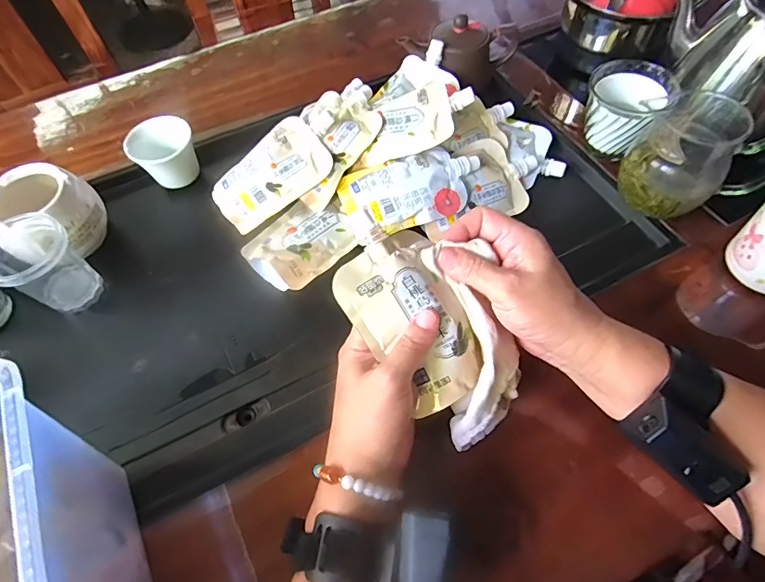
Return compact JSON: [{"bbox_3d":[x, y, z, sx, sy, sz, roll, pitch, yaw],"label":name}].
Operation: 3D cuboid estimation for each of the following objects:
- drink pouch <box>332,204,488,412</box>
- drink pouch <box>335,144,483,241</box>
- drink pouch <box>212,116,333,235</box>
[{"bbox_3d":[0.017,0.014,0.316,0.078,0.025,0.148,-29,93,-16],"label":"drink pouch"},{"bbox_3d":[0.030,-0.111,0.456,0.147,0.025,0.080,-18,60,-7],"label":"drink pouch"},{"bbox_3d":[-0.121,-0.126,0.463,0.126,0.013,0.081,-40,81,-2],"label":"drink pouch"}]

